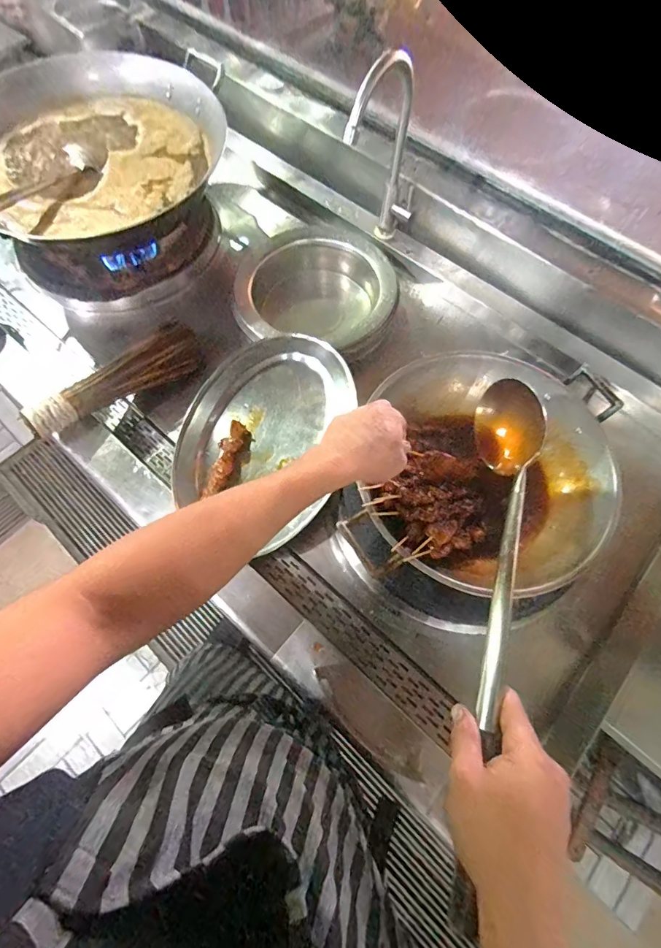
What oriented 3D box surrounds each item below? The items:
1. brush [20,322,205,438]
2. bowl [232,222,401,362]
[{"bbox_3d":[-0.341,-0.151,0.708,0.285,0.082,0.071,-41,73,-16],"label":"brush"},{"bbox_3d":[-0.024,-0.348,0.850,0.289,0.095,0.288,0,67,-1],"label":"bowl"}]

